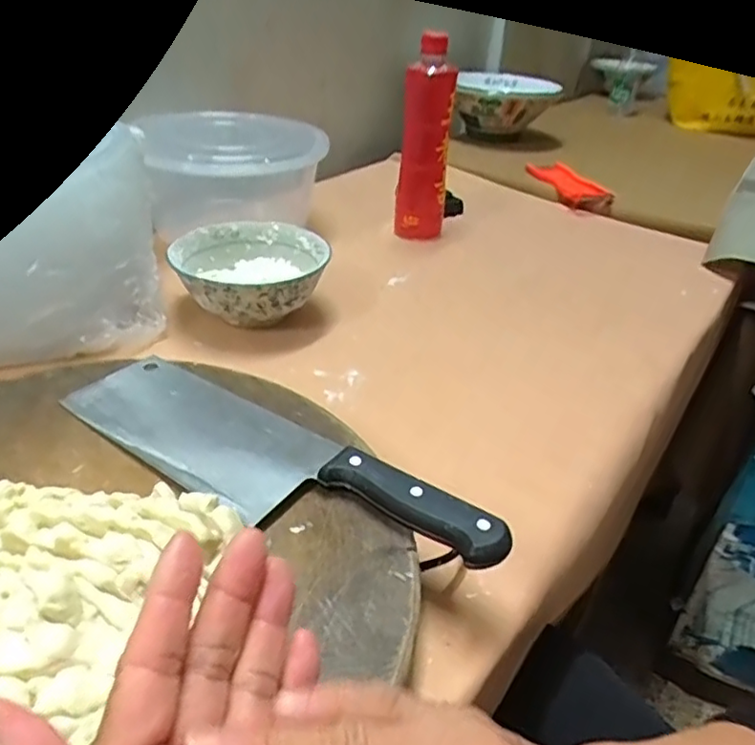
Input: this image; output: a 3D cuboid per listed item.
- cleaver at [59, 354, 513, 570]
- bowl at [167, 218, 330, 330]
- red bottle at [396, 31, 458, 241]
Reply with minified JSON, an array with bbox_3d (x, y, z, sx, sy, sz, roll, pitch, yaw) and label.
[{"bbox_3d":[-0.068,0.049,0.374,0.291,0.017,0.078,23,38,26],"label":"cleaver"},{"bbox_3d":[-0.119,-0.091,0.608,0.137,0.059,0.139,3,33,-2],"label":"bowl"},{"bbox_3d":[0.059,-0.276,0.762,0.060,0.216,0.064,3,33,-1],"label":"red bottle"}]

